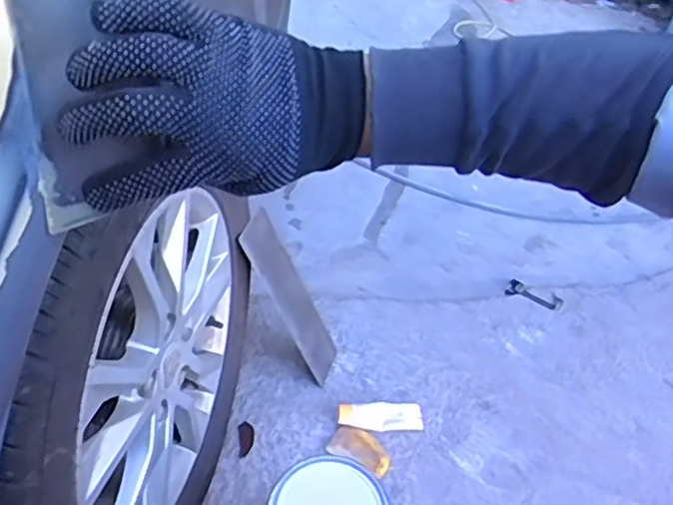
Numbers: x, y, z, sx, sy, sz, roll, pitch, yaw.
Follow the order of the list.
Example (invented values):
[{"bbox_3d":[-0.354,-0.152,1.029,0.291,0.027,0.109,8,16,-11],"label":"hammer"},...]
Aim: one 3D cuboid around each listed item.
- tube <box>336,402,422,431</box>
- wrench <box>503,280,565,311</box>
[{"bbox_3d":[0.074,0.270,1.071,0.139,0.016,0.052,0,42,-6],"label":"tube"},{"bbox_3d":[0.405,0.087,1.316,0.112,0.014,0.051,25,46,20],"label":"wrench"}]

